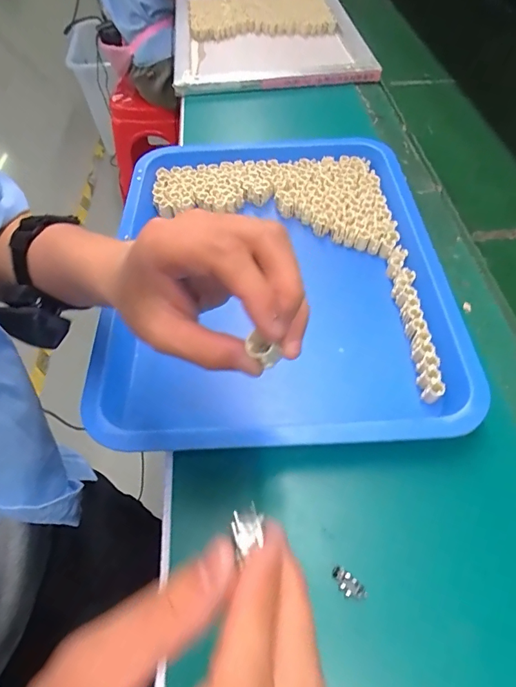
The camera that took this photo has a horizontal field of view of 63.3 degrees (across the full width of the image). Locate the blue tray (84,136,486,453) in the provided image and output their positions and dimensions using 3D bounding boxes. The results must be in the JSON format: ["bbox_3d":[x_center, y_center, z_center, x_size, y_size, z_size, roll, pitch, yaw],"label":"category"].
[{"bbox_3d":[0.012,-0.093,0.465,0.352,0.044,0.443,-4,55,-3],"label":"blue tray"}]

